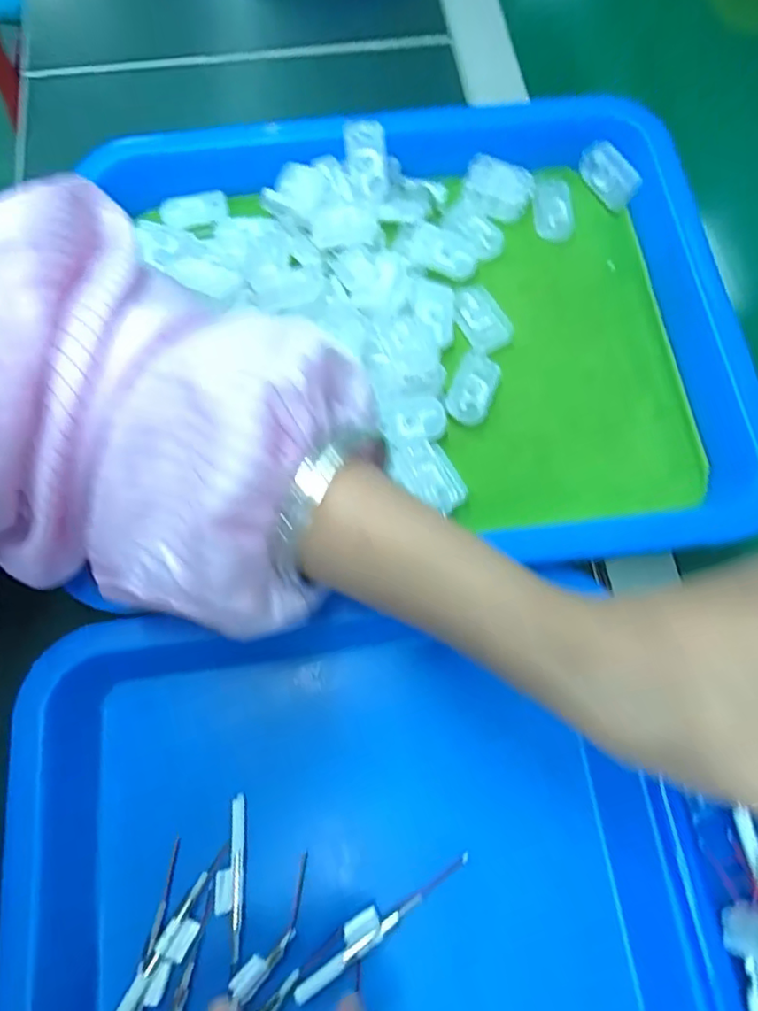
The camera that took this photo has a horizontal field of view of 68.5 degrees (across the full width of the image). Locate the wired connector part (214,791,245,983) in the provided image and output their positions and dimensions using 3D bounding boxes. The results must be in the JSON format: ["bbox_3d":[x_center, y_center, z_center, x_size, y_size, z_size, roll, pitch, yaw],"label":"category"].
[{"bbox_3d":[-0.062,0.156,0.232,0.011,0.006,0.061,-1,72,-1],"label":"wired connector part"}]

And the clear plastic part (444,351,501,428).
[{"bbox_3d":[0.049,-0.061,0.287,0.022,0.007,0.042,20,73,5],"label":"clear plastic part"}]

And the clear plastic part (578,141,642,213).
[{"bbox_3d":[0.136,-0.194,0.328,0.039,0.022,0.004,54,43,3],"label":"clear plastic part"}]

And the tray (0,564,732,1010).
[{"bbox_3d":[-0.005,0.210,0.227,0.279,0.066,0.325,-8,72,-4],"label":"tray"}]

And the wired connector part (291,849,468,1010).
[{"bbox_3d":[0.001,0.170,0.227,0.083,0.004,0.013,-31,75,-11],"label":"wired connector part"}]

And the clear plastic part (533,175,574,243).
[{"bbox_3d":[0.103,-0.174,0.326,0.024,0.008,0.038,0,72,-1],"label":"clear plastic part"}]

